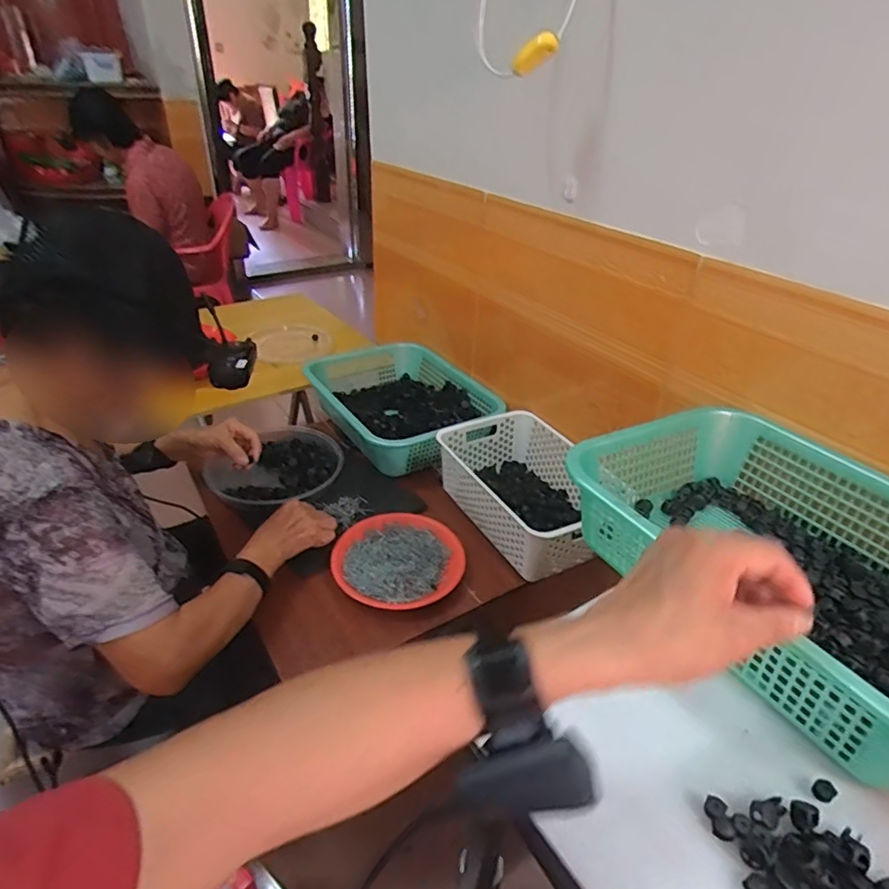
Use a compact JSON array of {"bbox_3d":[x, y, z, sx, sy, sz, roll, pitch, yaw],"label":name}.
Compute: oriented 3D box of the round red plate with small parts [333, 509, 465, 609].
[{"bbox_3d":[-0.068,0.167,0.866,0.188,0.036,0.177,1,33,-1],"label":"round red plate with small parts"}]

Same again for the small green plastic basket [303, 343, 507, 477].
[{"bbox_3d":[-0.089,-0.082,1.172,0.299,0.100,0.416,-21,40,-30],"label":"small green plastic basket"}]

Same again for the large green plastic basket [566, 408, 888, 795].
[{"bbox_3d":[0.332,0.104,0.540,0.299,0.099,0.387,-15,37,-24],"label":"large green plastic basket"}]

